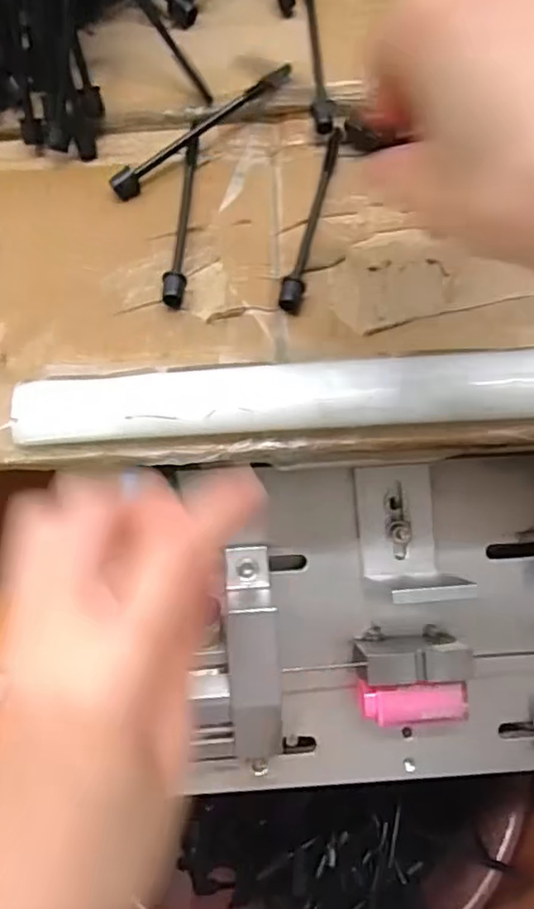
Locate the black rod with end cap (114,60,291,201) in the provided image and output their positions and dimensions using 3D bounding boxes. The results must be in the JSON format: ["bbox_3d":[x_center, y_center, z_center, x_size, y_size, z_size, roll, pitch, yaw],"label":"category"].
[{"bbox_3d":[-0.030,-0.152,0.289,0.103,0.014,0.009,-40,72,-16],"label":"black rod with end cap"}]

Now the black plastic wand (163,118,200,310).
[{"bbox_3d":[-0.036,-0.109,0.276,0.008,0.010,0.098,4,66,2],"label":"black plastic wand"}]

